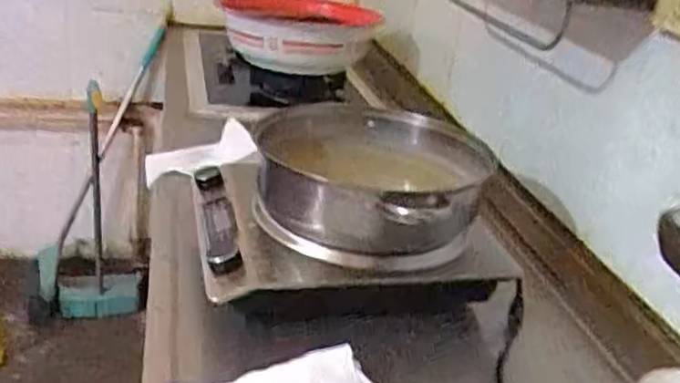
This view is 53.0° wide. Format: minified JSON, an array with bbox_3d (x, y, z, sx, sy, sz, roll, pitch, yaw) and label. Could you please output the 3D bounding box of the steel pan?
[{"bbox_3d":[0.037,-0.021,0.911,0.291,0.110,0.342,10,25,5],"label":"steel pan"}]

